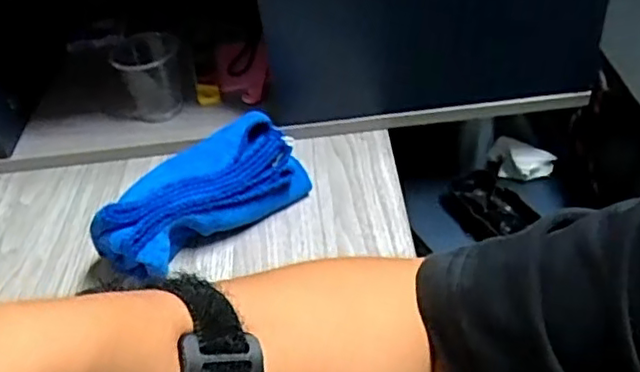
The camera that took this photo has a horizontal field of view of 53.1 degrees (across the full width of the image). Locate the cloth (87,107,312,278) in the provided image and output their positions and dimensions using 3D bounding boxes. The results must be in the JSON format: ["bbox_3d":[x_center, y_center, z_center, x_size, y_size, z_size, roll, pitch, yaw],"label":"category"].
[{"bbox_3d":[-0.104,0.010,0.543,0.178,0.082,0.075,-34,48,-28],"label":"cloth"}]

